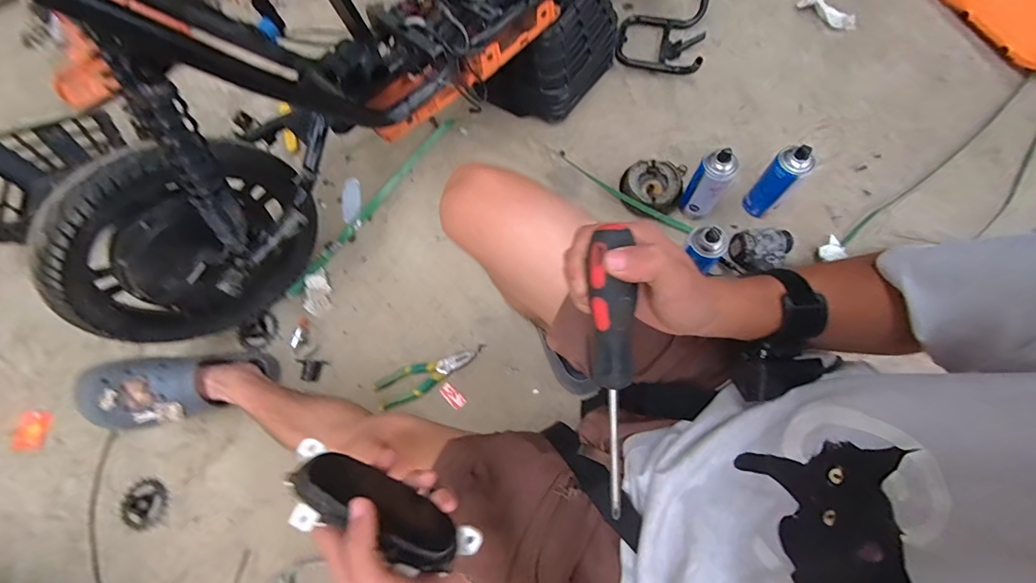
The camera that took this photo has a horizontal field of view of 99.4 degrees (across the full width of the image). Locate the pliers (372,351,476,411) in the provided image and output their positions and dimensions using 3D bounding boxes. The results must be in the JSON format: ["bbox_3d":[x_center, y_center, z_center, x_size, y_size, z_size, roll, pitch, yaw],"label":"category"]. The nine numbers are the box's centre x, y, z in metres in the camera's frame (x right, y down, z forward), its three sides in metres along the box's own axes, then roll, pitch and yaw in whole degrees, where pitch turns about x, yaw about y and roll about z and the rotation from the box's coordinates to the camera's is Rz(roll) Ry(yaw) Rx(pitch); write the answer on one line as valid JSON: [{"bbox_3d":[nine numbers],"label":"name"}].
[{"bbox_3d":[-0.172,0.159,0.829,0.191,0.019,0.063,-21,70,-5],"label":"pliers"}]

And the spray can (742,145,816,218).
[{"bbox_3d":[0.504,-0.214,0.855,0.066,0.185,0.065,-43,74,-12],"label":"spray can"}]

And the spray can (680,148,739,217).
[{"bbox_3d":[0.364,-0.199,0.859,0.061,0.184,0.053,23,73,11],"label":"spray can"}]

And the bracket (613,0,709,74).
[{"bbox_3d":[0.355,-0.653,1.034,0.203,0.142,0.308,17,72,9],"label":"bracket"}]

